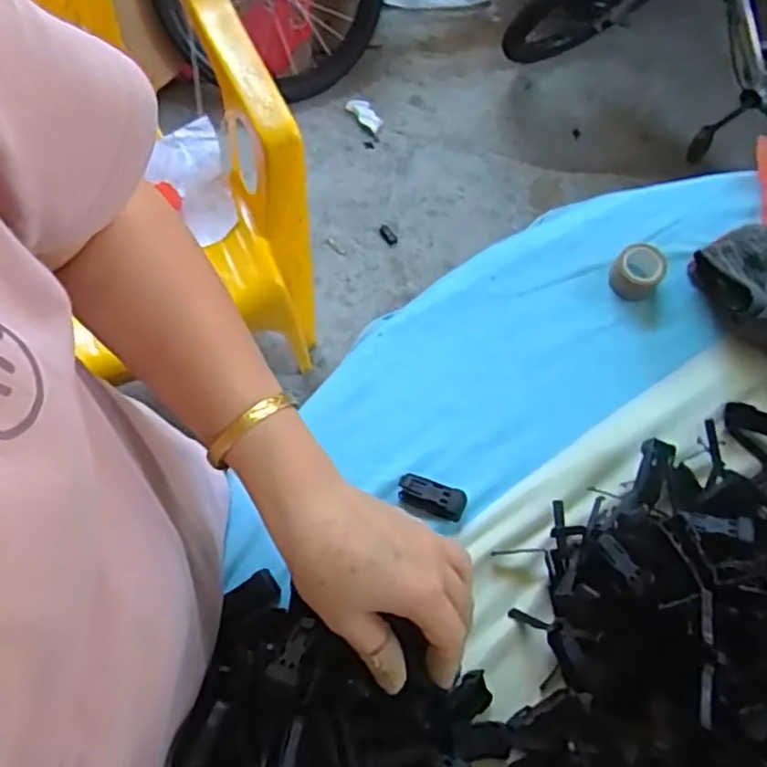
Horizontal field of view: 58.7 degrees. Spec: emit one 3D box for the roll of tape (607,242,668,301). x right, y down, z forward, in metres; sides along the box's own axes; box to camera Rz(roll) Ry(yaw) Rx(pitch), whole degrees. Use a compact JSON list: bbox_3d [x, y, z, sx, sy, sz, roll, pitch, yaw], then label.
[{"bbox_3d":[0.199,-0.088,0.536,0.038,0.022,0.040,1,71,-2],"label":"roll of tape"}]

